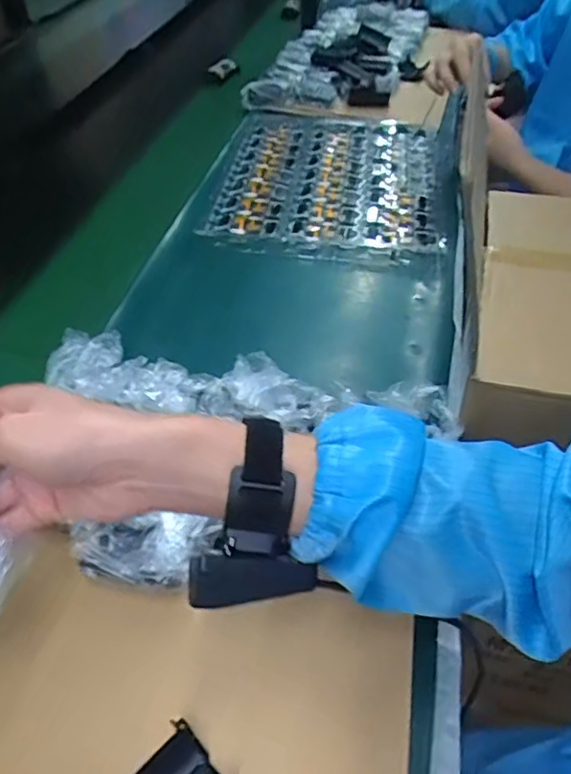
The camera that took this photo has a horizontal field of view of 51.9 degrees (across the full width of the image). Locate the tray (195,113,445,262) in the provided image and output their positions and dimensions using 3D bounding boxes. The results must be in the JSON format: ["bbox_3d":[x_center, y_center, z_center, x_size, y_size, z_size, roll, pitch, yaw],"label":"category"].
[{"bbox_3d":[0.064,-0.295,0.823,0.285,0.033,0.379,4,46,7],"label":"tray"}]

